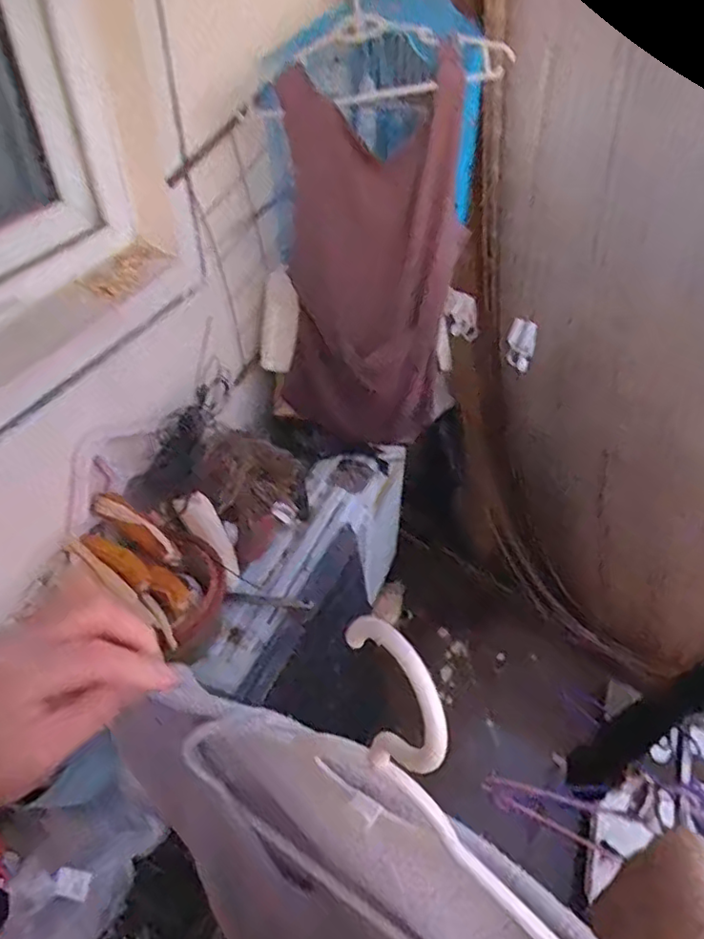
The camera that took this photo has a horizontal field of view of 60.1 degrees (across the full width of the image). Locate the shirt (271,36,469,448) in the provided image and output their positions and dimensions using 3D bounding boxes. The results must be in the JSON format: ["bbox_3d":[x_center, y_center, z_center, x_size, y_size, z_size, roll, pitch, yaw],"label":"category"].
[{"bbox_3d":[0.020,-0.301,1.088,0.222,0.679,0.230,-19,47,-21],"label":"shirt"}]

